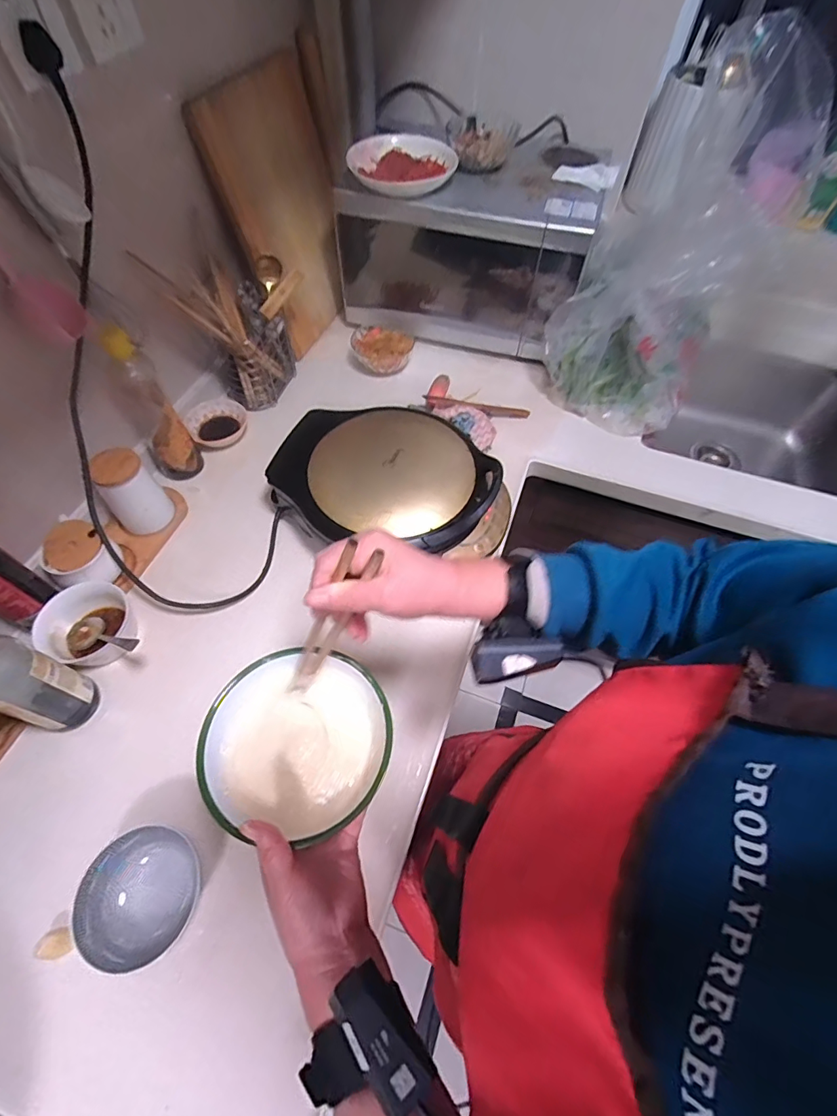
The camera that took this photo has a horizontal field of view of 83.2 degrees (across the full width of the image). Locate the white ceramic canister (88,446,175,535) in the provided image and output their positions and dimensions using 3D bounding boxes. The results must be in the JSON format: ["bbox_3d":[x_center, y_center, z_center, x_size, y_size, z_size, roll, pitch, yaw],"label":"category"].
[{"bbox_3d":[-0.414,-0.093,0.687,0.075,0.114,0.076,-39,66,-22],"label":"white ceramic canister"}]

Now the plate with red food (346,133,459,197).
[{"bbox_3d":[-0.028,-0.650,0.778,0.170,0.034,0.153,-3,58,-3],"label":"plate with red food"}]

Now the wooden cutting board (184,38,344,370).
[{"bbox_3d":[-0.221,-0.613,0.849,0.027,0.372,0.282,10,57,19],"label":"wooden cutting board"}]

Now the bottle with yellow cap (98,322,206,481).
[{"bbox_3d":[-0.393,-0.218,0.692,0.070,0.230,0.063,-29,63,-18],"label":"bottle with yellow cap"}]

